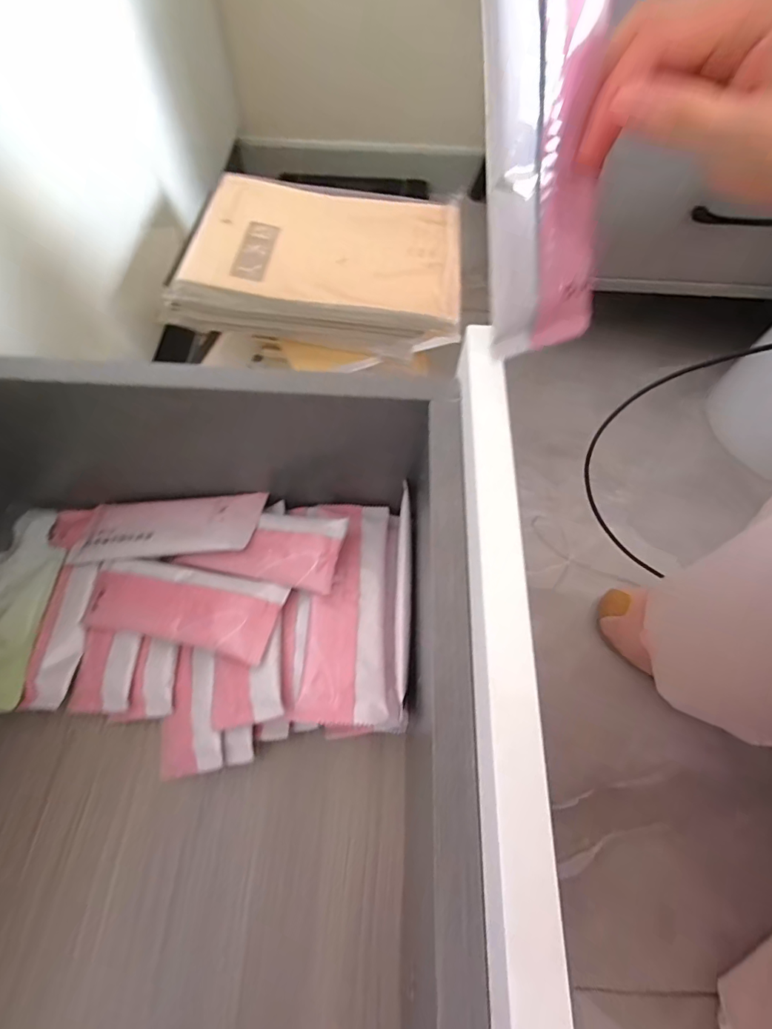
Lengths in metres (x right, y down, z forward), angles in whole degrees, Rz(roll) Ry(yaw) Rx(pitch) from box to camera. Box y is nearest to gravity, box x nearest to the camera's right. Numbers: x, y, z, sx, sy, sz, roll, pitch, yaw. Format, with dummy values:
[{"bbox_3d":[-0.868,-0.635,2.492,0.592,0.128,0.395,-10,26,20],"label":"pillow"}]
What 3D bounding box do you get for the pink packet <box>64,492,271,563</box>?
[{"bbox_3d":[-0.177,0.010,0.355,0.157,0.016,0.052,-5,65,9],"label":"pink packet"}]

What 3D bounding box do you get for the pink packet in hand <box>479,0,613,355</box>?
[{"bbox_3d":[0.067,-0.154,0.187,0.056,0.164,0.014,-25,40,-13],"label":"pink packet in hand"}]

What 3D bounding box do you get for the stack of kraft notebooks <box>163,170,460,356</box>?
[{"bbox_3d":[-0.068,-0.265,0.465,0.288,0.063,0.199,6,65,0],"label":"stack of kraft notebooks"}]

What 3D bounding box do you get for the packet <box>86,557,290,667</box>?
[{"bbox_3d":[-0.151,0.065,0.328,0.150,0.008,0.056,8,62,14],"label":"packet"}]

